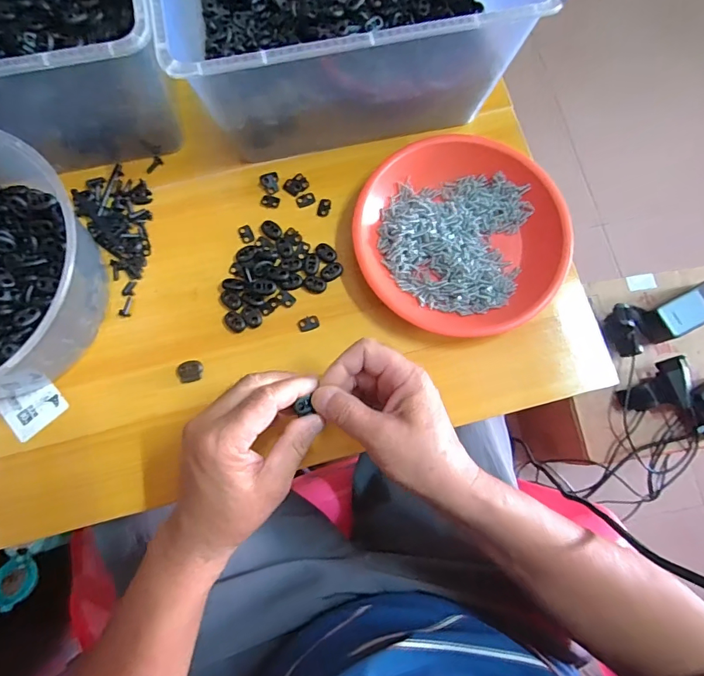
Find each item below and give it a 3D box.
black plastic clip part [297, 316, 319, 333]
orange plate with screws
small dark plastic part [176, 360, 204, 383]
[{"bbox_3d":[-0.040,-0.013,0.412,0.019,0.004,0.012,-13,78,-4],"label":"black plastic clip part"},{"bbox_3d":[0.100,-0.098,0.418,0.186,0.031,0.196,0,77,-1],"label":"orange plate with screws"},{"bbox_3d":[-0.146,0.029,0.399,0.024,0.004,0.020,-9,78,-3],"label":"small dark plastic part"}]

